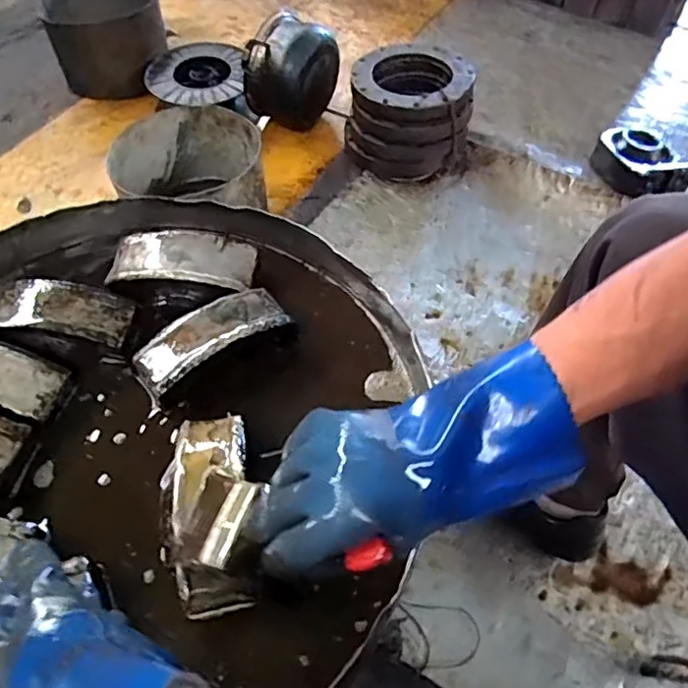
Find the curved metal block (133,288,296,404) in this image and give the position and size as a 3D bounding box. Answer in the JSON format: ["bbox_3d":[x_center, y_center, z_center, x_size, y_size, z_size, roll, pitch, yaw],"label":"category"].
[{"bbox_3d":[-0.133,-0.004,0.599,0.160,0.046,0.061,-26,60,-18],"label":"curved metal block"}]

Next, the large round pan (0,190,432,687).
[{"bbox_3d":[-0.222,0.081,0.547,0.552,0.079,0.556,8,56,3],"label":"large round pan"}]

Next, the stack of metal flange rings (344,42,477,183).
[{"bbox_3d":[0.139,-0.496,1.279,0.254,0.178,0.256,6,56,2],"label":"stack of metal flange rings"}]

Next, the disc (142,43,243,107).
[{"bbox_3d":[-0.344,-0.631,1.369,0.221,0.036,0.216,1,56,-1],"label":"disc"}]

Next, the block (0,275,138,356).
[{"bbox_3d":[-0.302,-0.026,0.608,0.158,0.043,0.071,6,56,2],"label":"block"}]

